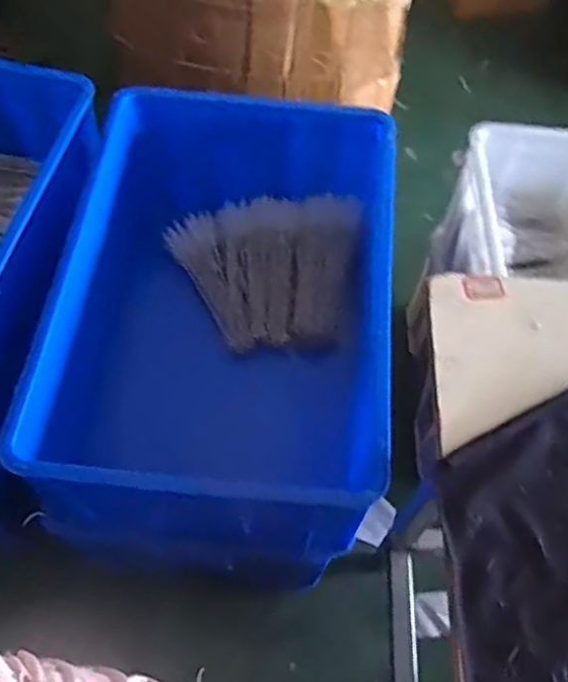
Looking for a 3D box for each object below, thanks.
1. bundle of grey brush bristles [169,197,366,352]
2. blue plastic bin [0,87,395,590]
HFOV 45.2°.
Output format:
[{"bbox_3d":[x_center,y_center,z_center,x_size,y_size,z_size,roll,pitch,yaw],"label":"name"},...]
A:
[{"bbox_3d":[-0.028,-0.122,1.129,0.317,0.080,0.257,-5,60,-6],"label":"bundle of grey brush bristles"},{"bbox_3d":[-0.092,-0.059,1.027,0.449,0.285,0.678,5,59,-1],"label":"blue plastic bin"}]

